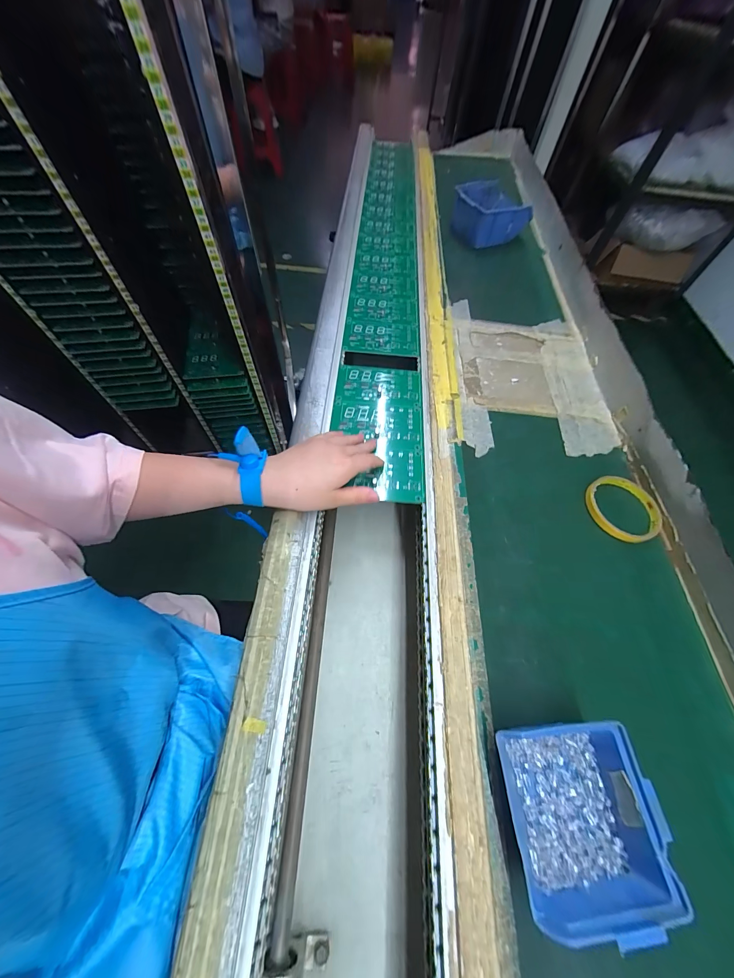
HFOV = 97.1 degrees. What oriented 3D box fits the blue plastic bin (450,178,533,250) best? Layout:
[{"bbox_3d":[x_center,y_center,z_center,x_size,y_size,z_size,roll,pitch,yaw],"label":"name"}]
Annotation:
[{"bbox_3d":[0.261,-0.603,0.709,0.145,0.070,0.132,-13,62,-10],"label":"blue plastic bin"}]

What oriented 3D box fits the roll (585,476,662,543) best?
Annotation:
[{"bbox_3d":[0.311,0.023,0.394,0.084,0.006,0.085,1,61,-2],"label":"roll"}]

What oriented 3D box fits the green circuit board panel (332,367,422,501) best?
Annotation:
[{"bbox_3d":[0.015,-0.086,0.445,0.122,0.005,0.226,4,62,0],"label":"green circuit board panel"}]

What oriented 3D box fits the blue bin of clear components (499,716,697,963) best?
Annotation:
[{"bbox_3d":[0.151,0.232,0.236,0.098,0.046,0.105,0,61,-3],"label":"blue bin of clear components"}]

